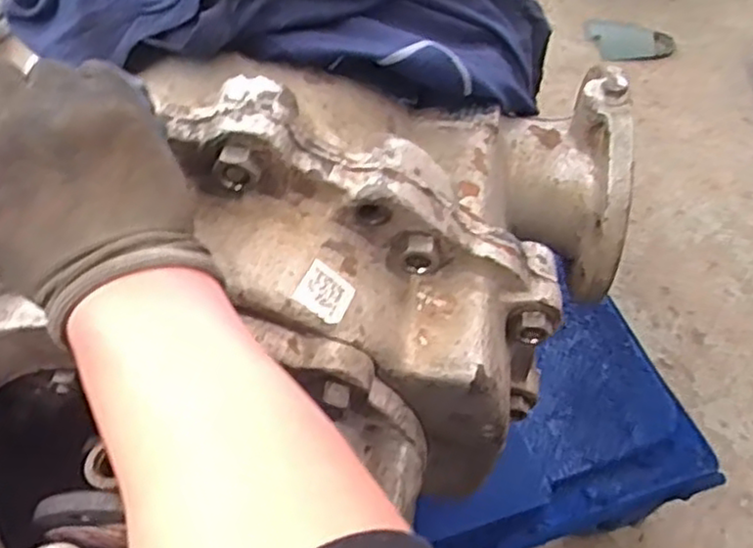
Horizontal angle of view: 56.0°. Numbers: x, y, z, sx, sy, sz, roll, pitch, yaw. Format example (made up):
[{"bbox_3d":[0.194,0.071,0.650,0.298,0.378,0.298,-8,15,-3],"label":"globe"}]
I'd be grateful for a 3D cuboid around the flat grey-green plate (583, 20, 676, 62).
[{"bbox_3d":[0.519,-0.478,1.467,0.178,0.014,0.119,15,57,12],"label":"flat grey-green plate"}]

